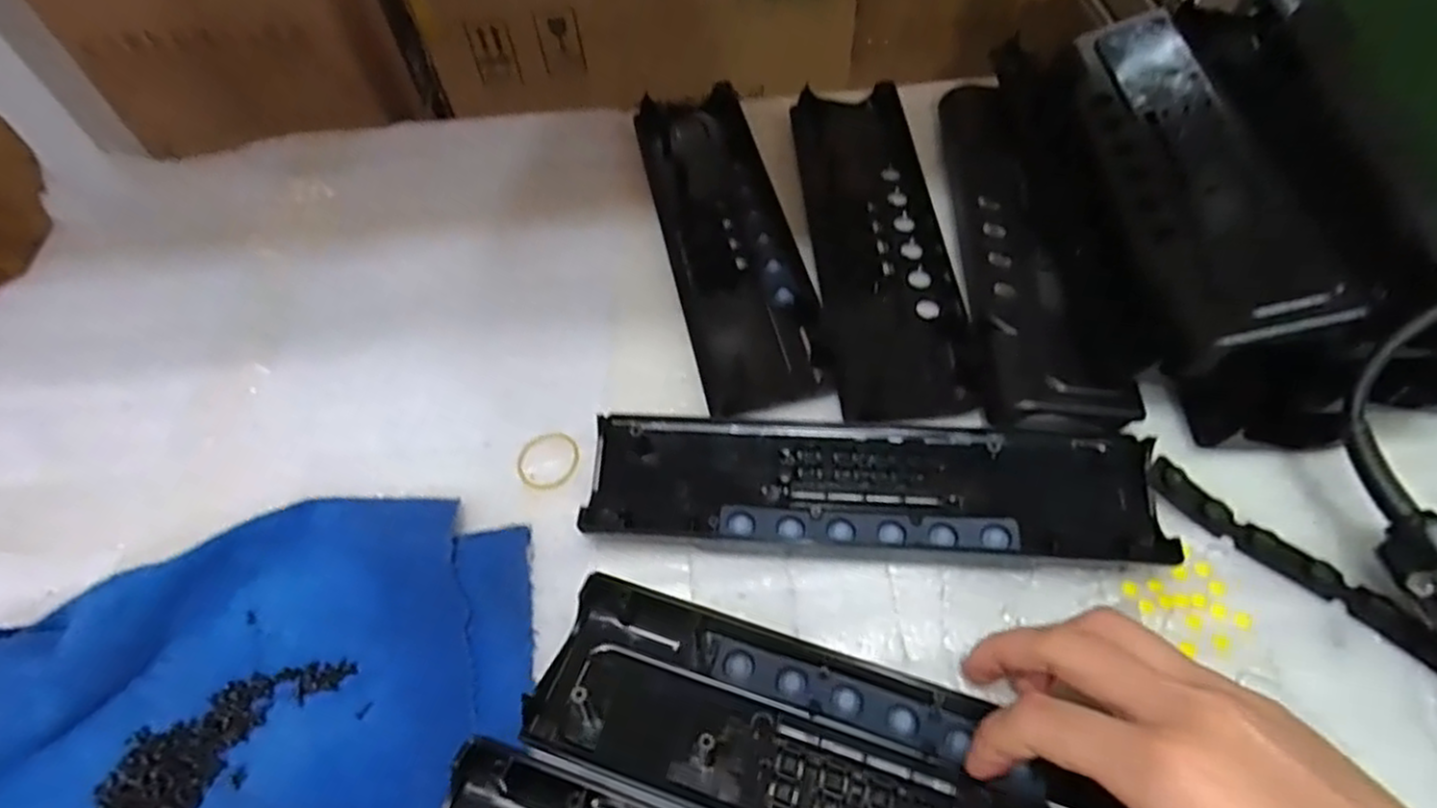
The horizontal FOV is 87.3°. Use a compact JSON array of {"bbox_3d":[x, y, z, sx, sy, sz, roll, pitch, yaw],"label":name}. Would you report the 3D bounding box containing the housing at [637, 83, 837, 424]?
[{"bbox_3d":[0.003,-0.100,0.432,0.071,0.015,0.250,-13,56,-5],"label":"housing"}]

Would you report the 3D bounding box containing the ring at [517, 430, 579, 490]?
[{"bbox_3d":[-0.082,0.027,0.363,0.029,0.004,0.030,-1,64,2],"label":"ring"}]

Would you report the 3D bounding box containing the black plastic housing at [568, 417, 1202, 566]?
[{"bbox_3d":[0.067,0.035,0.339,0.245,0.015,0.058,2,56,6],"label":"black plastic housing"}]

